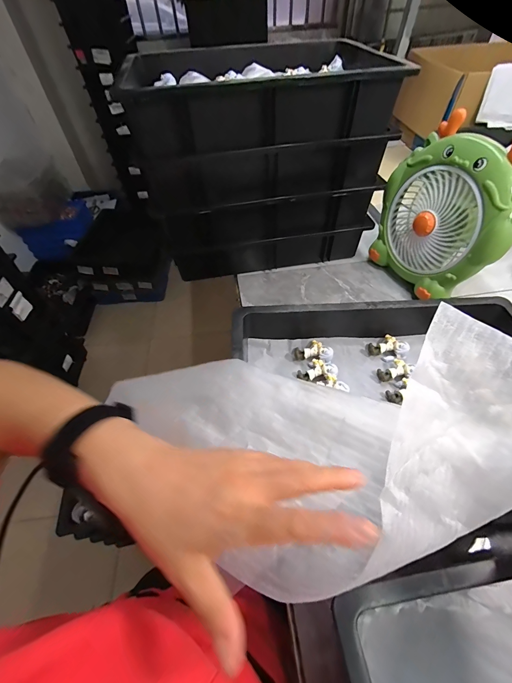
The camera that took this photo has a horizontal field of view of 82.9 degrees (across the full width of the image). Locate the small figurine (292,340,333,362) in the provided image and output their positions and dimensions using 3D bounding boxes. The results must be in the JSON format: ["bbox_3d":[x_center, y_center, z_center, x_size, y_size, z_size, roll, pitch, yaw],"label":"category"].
[{"bbox_3d":[0.099,0.016,0.499,0.065,0.021,0.036,7,52,9],"label":"small figurine"}]

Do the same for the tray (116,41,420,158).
[{"bbox_3d":[0.001,-0.420,0.497,0.416,0.088,0.303,-13,51,-8],"label":"tray"}]

